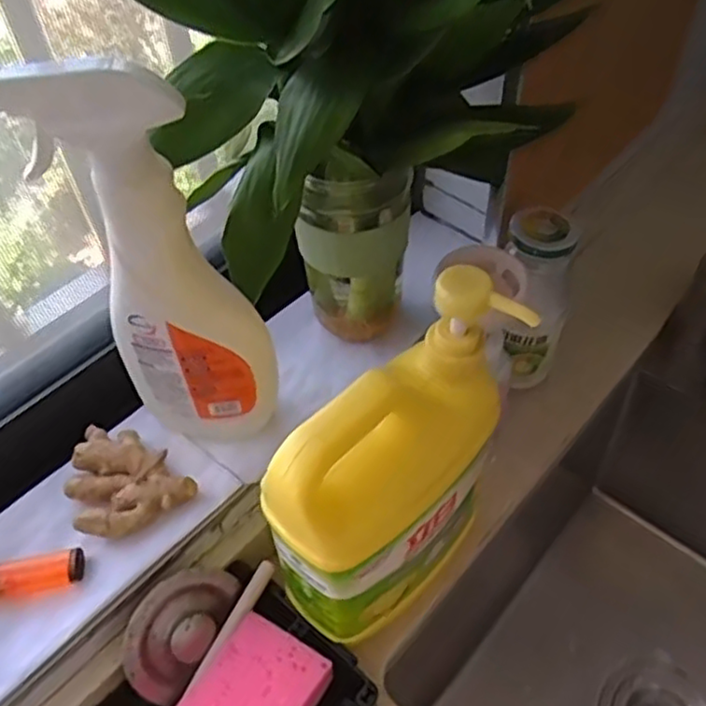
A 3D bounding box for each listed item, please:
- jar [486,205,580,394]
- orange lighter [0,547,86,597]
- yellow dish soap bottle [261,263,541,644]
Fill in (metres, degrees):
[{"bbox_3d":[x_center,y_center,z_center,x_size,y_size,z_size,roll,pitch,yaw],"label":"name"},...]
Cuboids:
[{"bbox_3d":[0.132,-0.033,0.549,0.059,0.164,0.055,-1,51,1],"label":"jar"},{"bbox_3d":[-0.207,0.137,0.423,0.085,0.008,0.022,-10,52,-6],"label":"orange lighter"},{"bbox_3d":[0.023,0.074,0.395,0.150,0.205,0.070,-38,60,-25],"label":"yellow dish soap bottle"}]

